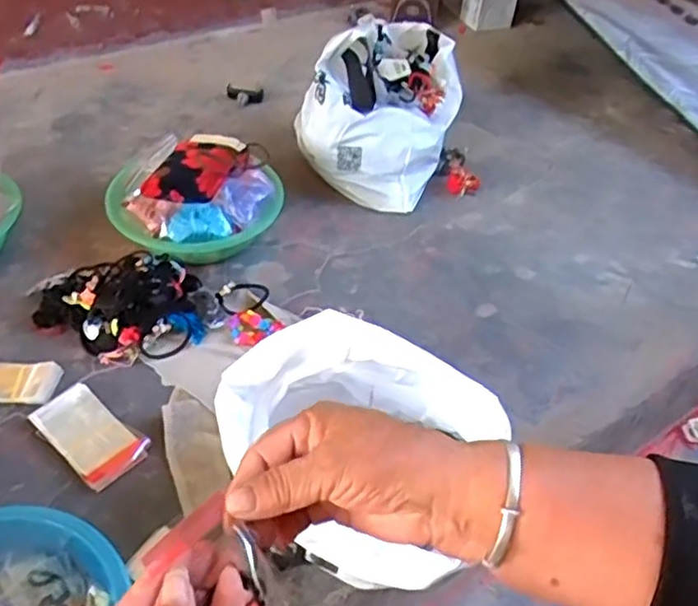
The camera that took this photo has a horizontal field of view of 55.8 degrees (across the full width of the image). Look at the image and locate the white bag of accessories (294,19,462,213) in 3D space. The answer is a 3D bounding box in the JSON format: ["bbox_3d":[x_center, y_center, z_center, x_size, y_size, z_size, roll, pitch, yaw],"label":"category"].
[{"bbox_3d":[0.067,-0.340,1.104,0.214,0.189,0.332,17,46,10],"label":"white bag of accessories"}]

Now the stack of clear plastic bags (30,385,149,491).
[{"bbox_3d":[-0.281,0.143,0.716,0.125,0.022,0.069,35,52,25],"label":"stack of clear plastic bags"}]

